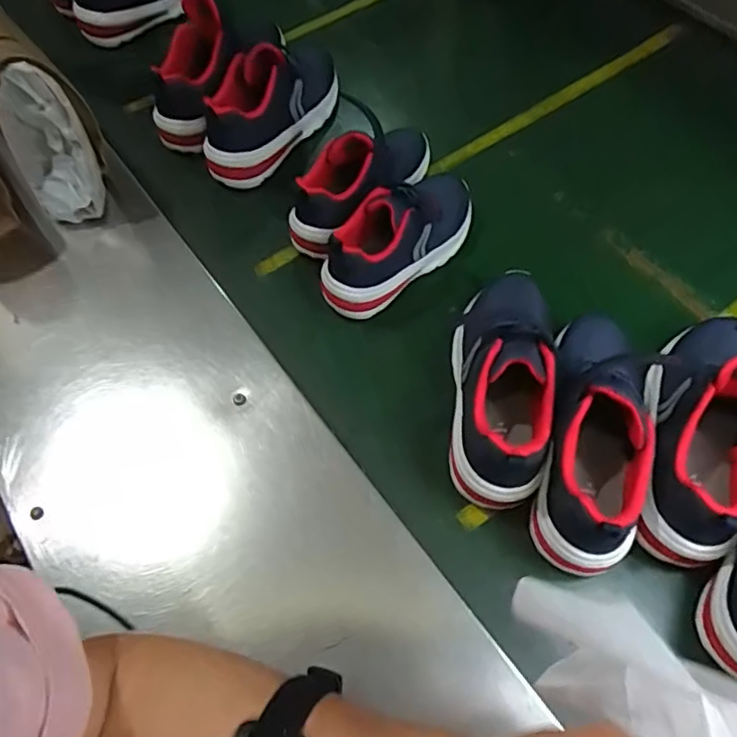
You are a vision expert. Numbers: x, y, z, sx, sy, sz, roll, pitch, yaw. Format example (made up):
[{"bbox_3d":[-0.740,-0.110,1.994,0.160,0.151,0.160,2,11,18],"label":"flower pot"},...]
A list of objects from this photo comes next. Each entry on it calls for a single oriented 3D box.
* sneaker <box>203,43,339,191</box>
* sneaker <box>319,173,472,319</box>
[{"bbox_3d":[-0.126,-0.324,0.699,0.099,0.109,0.227,35,70,19],"label":"sneaker"},{"bbox_3d":[0.036,-0.143,0.613,0.204,0.093,0.077,-38,67,-14],"label":"sneaker"}]

